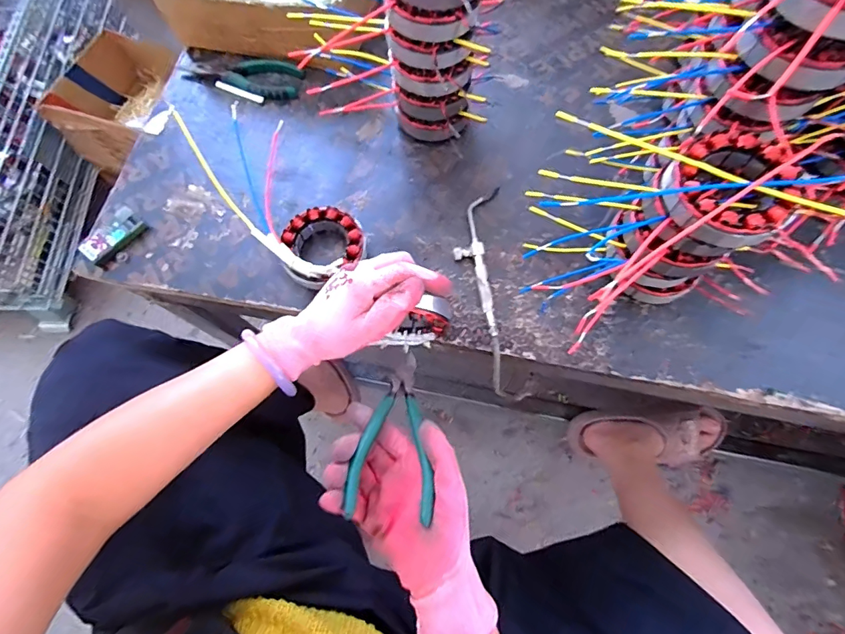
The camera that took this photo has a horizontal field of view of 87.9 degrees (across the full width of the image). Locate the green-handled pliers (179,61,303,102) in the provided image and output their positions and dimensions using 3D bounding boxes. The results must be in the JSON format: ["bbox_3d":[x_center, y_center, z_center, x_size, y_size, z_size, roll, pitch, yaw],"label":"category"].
[{"bbox_3d":[-0.229,-0.314,0.559,0.154,0.015,0.061,15,72,7],"label":"green-handled pliers"}]

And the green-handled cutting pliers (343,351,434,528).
[{"bbox_3d":[-0.023,0.086,0.354,0.061,0.021,0.141,3,48,-2],"label":"green-handled cutting pliers"}]

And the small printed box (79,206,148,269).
[{"bbox_3d":[-0.341,-0.088,0.484,0.030,0.018,0.067,34,76,13],"label":"small printed box"}]

